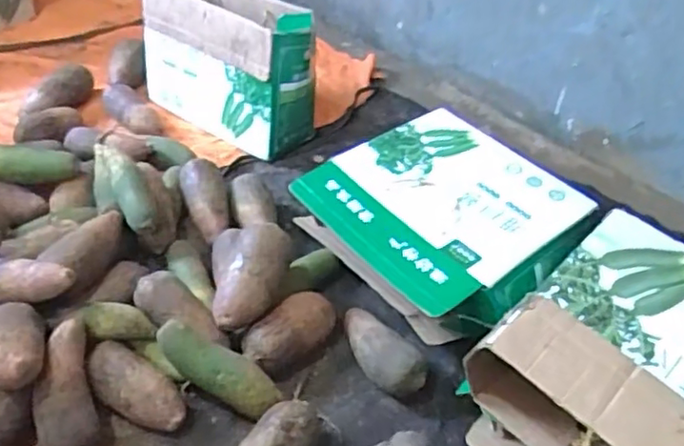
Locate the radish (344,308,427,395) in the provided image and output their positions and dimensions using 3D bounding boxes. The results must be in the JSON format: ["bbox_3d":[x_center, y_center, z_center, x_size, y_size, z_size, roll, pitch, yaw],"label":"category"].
[{"bbox_3d":[0.049,0.175,0.900,0.064,0.062,0.165,-19,47,-27],"label":"radish"}]

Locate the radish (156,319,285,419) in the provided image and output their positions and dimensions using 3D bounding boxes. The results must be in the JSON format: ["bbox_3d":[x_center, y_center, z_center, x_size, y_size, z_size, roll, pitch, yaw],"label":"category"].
[{"bbox_3d":[-0.158,0.183,0.821,0.171,0.043,0.054,32,43,2],"label":"radish"}]

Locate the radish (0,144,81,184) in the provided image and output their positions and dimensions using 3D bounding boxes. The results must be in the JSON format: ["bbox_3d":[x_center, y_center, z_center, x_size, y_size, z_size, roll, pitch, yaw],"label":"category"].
[{"bbox_3d":[-0.543,-0.098,1.073,0.198,0.055,0.046,1,41,-7],"label":"radish"}]

